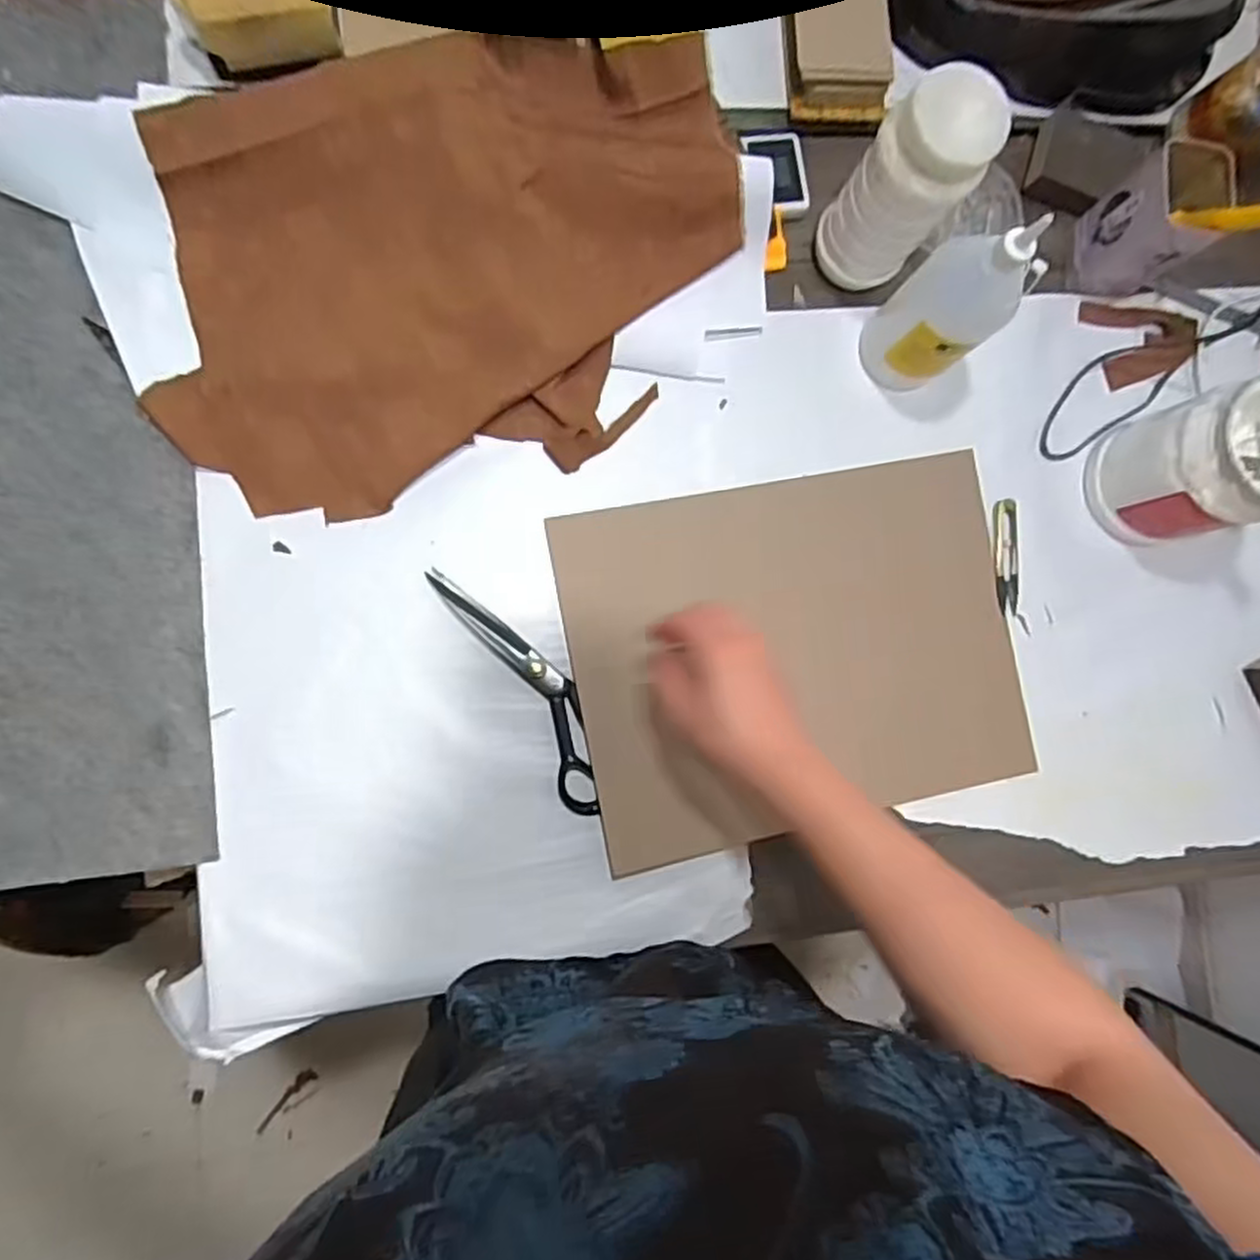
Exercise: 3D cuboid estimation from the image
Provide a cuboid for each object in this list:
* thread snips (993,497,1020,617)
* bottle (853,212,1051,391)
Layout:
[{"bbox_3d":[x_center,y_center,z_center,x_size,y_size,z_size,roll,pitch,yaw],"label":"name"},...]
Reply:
[{"bbox_3d":[0.356,-0.070,0.714,0.025,0.005,0.106,1,87,-9],"label":"thread snips"},{"bbox_3d":[0.250,-0.251,0.609,0.080,0.183,0.069,37,82,-6],"label":"bottle"}]

